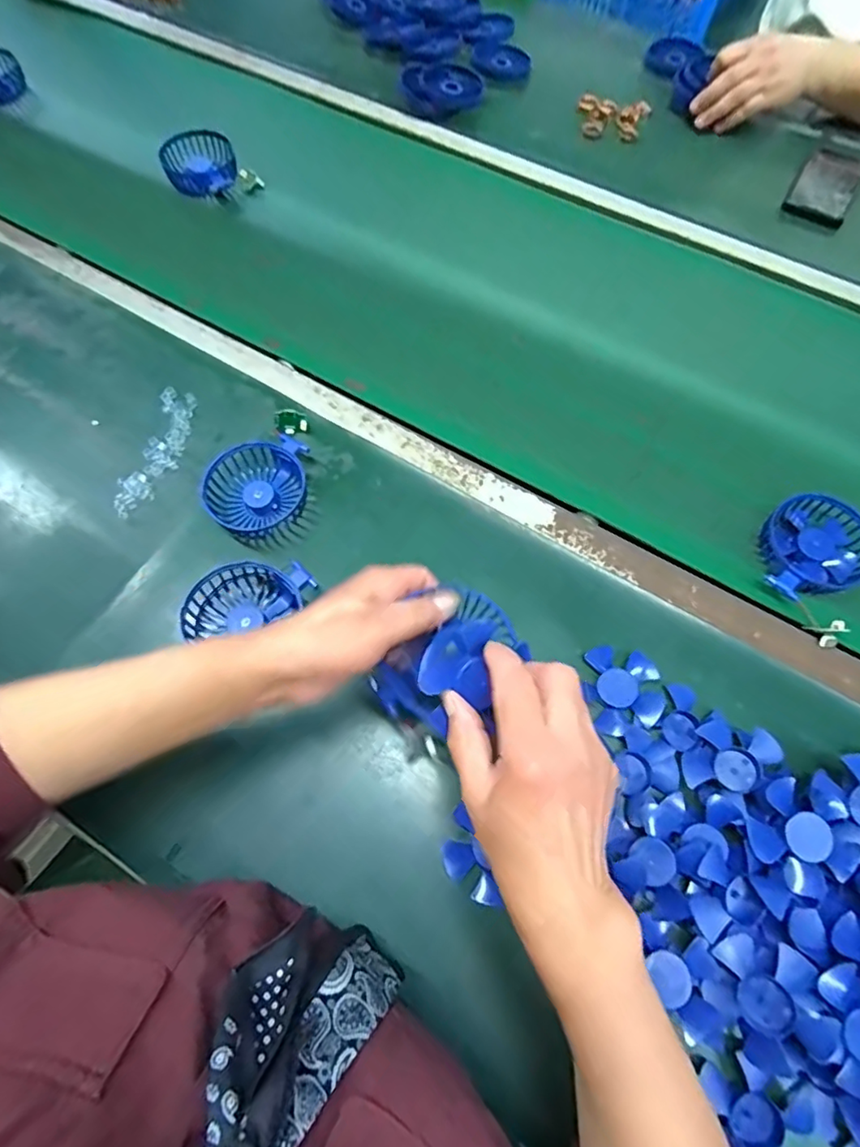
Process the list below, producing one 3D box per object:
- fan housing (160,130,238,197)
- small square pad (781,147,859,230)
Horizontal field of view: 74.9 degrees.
[{"bbox_3d":[-0.283,-0.503,0.700,0.079,0.041,0.090,-29,69,-13],"label":"fan housing"},{"bbox_3d":[0.501,-0.490,0.711,0.073,0.014,0.131,28,68,11],"label":"small square pad"}]

